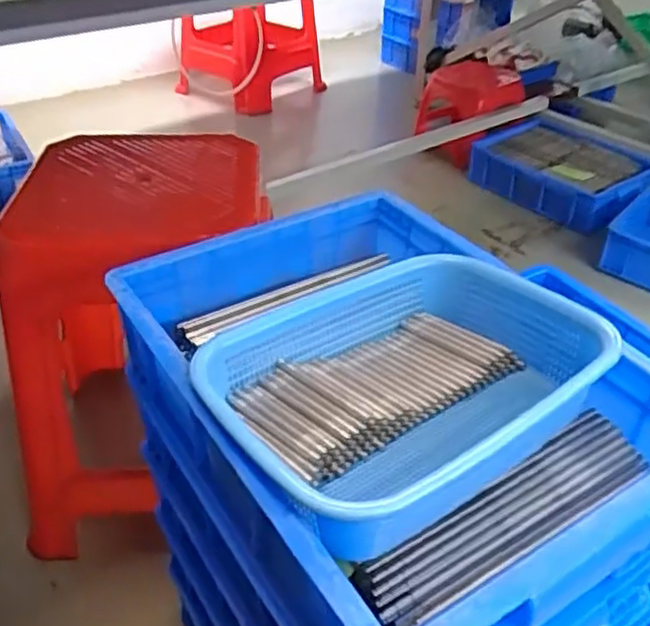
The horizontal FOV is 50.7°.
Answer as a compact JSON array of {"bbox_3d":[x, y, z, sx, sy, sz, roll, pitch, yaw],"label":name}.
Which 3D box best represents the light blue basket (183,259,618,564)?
[{"bbox_3d":[0.061,0.051,0.517,0.286,0.080,0.205,-24,43,-29],"label":"light blue basket"}]

